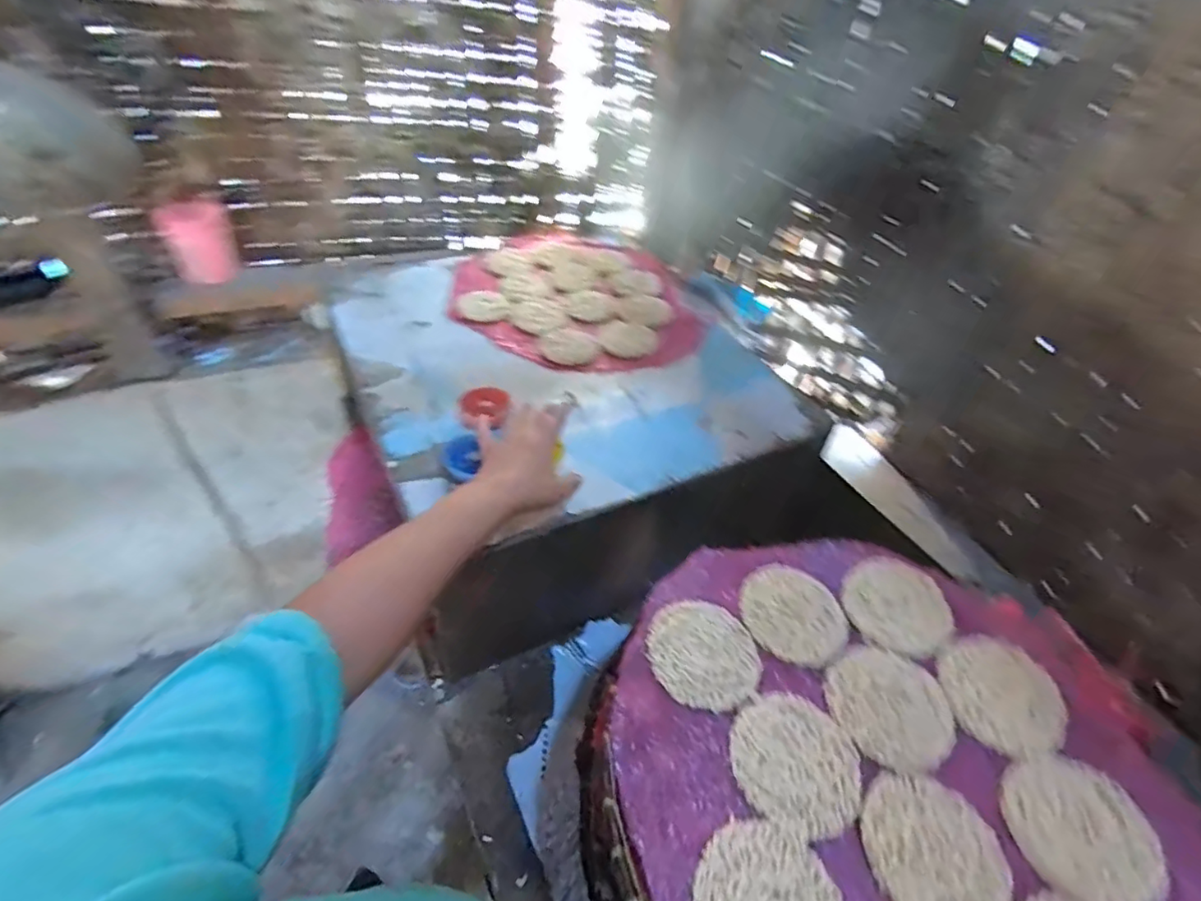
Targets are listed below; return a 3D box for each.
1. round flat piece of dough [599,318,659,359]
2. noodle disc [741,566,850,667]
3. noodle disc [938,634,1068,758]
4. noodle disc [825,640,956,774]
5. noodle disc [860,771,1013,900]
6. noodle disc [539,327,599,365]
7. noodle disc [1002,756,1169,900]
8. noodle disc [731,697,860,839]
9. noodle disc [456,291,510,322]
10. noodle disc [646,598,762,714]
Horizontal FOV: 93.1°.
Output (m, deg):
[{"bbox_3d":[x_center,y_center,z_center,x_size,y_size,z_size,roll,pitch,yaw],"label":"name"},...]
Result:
[{"bbox_3d":[0.042,-0.161,0.821,0.081,0.012,0.084,4,43,-4],"label":"round flat piece of dough"},{"bbox_3d":[0.151,0.126,0.445,0.081,0.009,0.078,4,43,-4],"label":"noodle disc"},{"bbox_3d":[0.284,0.169,0.404,0.075,0.014,0.080,4,43,-4],"label":"noodle disc"},{"bbox_3d":[0.200,0.177,0.395,0.079,0.009,0.082,4,43,-4],"label":"noodle disc"},{"bbox_3d":[0.195,0.233,0.331,0.077,0.005,0.079,4,43,-4],"label":"noodle disc"},{"bbox_3d":[-0.044,-0.144,0.789,0.079,0.008,0.074,4,43,-4],"label":"noodle disc"},{"bbox_3d":[0.292,0.228,0.342,0.079,0.007,0.080,4,43,-4],"label":"noodle disc"},{"bbox_3d":[0.126,0.197,0.363,0.079,0.004,0.080,4,43,-4],"label":"noodle disc"},{"bbox_3d":[-0.174,-0.213,0.845,0.075,0.009,0.078,-5,45,-13],"label":"noodle disc"},{"bbox_3d":[0.075,0.143,0.409,0.078,0.006,0.079,4,43,-4],"label":"noodle disc"}]

